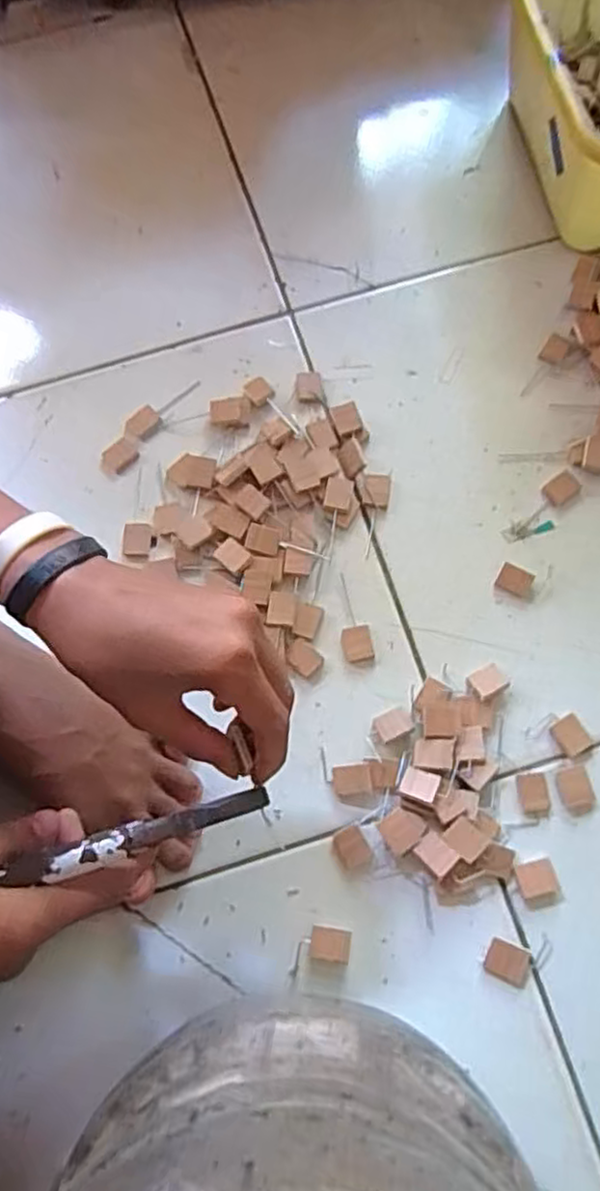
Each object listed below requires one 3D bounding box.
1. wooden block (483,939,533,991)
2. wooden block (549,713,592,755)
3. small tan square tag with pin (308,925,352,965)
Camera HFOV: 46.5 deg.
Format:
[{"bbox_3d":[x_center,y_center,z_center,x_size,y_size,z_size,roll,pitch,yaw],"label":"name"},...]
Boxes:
[{"bbox_3d":[0.129,0.227,0.433,0.027,0.008,0.023,22,75,8],"label":"wooden block"},{"bbox_3d":[0.182,0.094,0.467,0.021,0.004,0.024,-34,75,-8],"label":"wooden block"},{"bbox_3d":[0.019,0.220,0.439,0.025,0.004,0.019,10,74,5],"label":"small tan square tag with pin"}]

